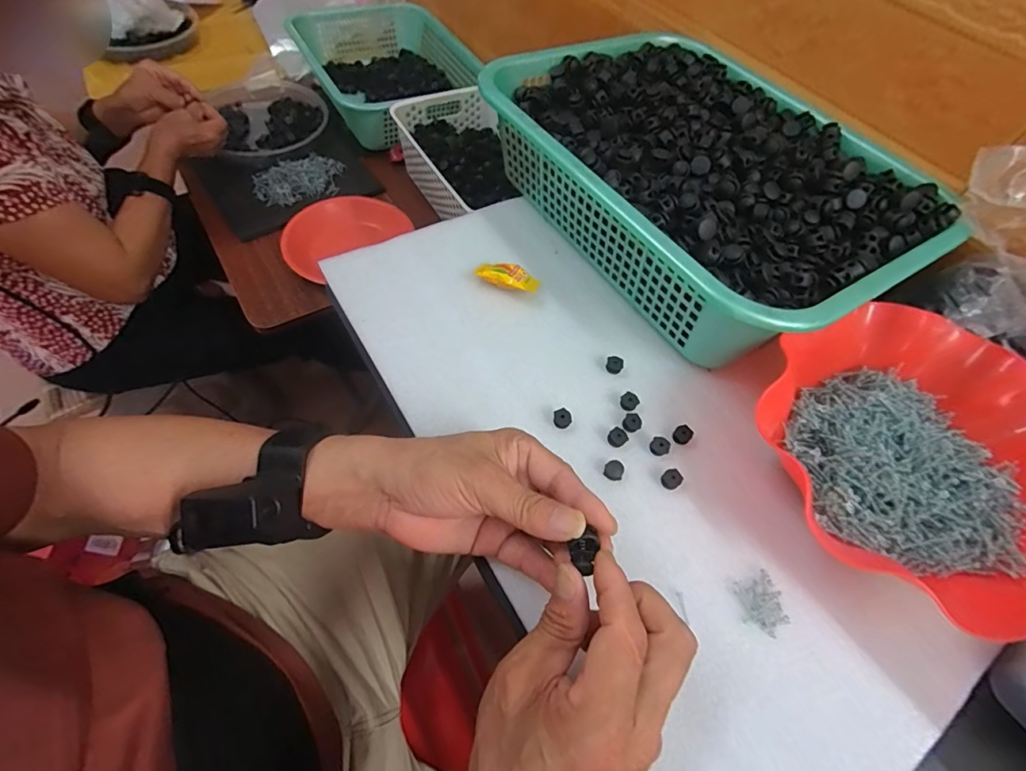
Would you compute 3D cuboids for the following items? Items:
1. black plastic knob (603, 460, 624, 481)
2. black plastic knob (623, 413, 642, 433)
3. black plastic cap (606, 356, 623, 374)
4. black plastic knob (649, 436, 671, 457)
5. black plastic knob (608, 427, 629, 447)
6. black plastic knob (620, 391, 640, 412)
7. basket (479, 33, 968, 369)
[{"bbox_3d":[0.073,0.062,0.336,0.013,0.008,0.013,2,58,-3],"label":"black plastic knob"},{"bbox_3d":[0.091,0.028,0.355,0.012,0.009,0.014,-21,63,-17],"label":"black plastic knob"},{"bbox_3d":[0.084,-0.017,0.383,0.013,0.008,0.013,2,58,-3],"label":"black plastic cap"},{"bbox_3d":[0.110,0.046,0.347,0.014,0.008,0.012,32,62,14],"label":"black plastic knob"},{"bbox_3d":[0.078,0.039,0.348,0.013,0.010,0.011,42,64,19],"label":"black plastic knob"},{"bbox_3d":[0.092,0.013,0.366,0.014,0.008,0.013,2,58,-3],"label":"black plastic knob"},{"bbox_3d":[0.175,-0.199,0.450,0.281,0.093,0.383,-29,65,-20],"label":"basket"}]

